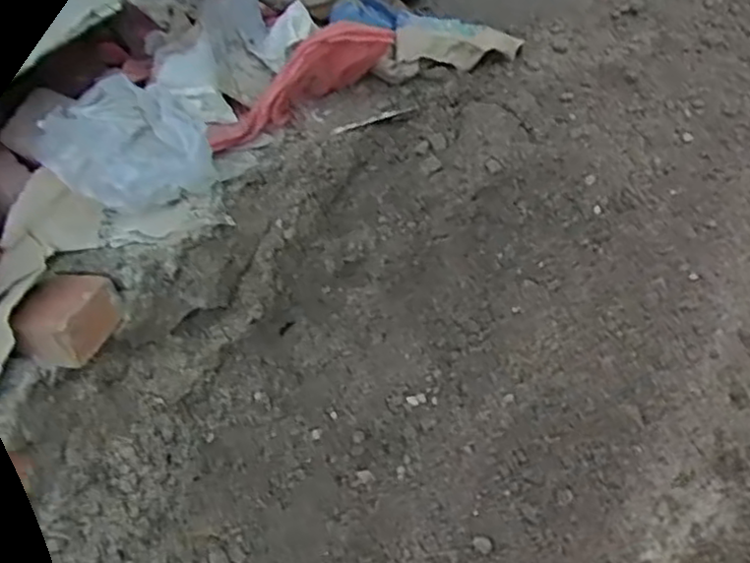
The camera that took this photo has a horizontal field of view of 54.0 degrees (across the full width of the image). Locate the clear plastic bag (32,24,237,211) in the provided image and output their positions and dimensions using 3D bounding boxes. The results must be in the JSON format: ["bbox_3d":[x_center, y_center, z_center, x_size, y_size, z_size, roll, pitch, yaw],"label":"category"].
[{"bbox_3d":[-0.247,-0.156,0.785,0.201,0.076,0.167,-24,66,-8],"label":"clear plastic bag"}]

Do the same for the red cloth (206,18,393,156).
[{"bbox_3d":[-0.088,-0.224,0.839,0.239,0.101,0.038,-34,68,-15],"label":"red cloth"}]

